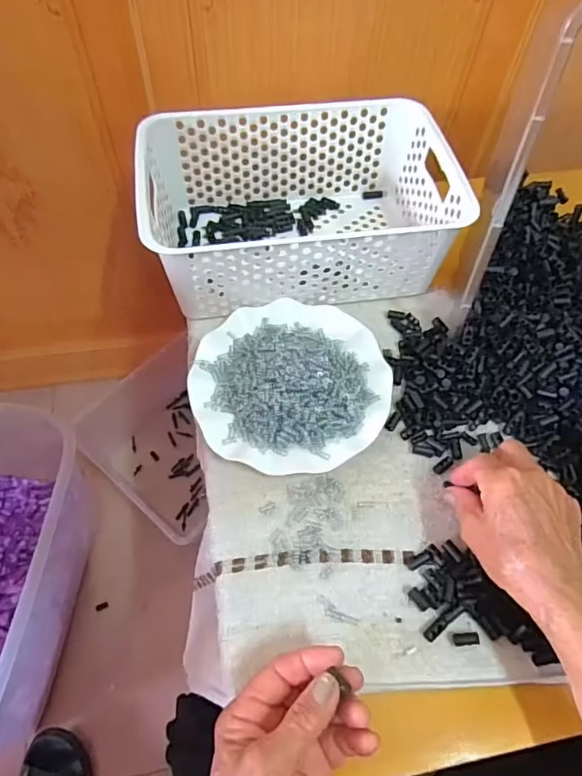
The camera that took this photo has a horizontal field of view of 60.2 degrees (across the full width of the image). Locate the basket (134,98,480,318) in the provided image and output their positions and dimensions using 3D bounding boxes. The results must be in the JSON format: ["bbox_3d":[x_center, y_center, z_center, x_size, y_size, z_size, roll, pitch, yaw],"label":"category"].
[{"bbox_3d":[0.006,-0.191,0.535,0.300,0.112,0.195,-7,60,-7],"label":"basket"}]

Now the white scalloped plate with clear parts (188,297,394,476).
[{"bbox_3d":[0.000,-0.012,0.465,0.178,0.047,0.175,1,59,-2],"label":"white scalloped plate with clear parts"}]

